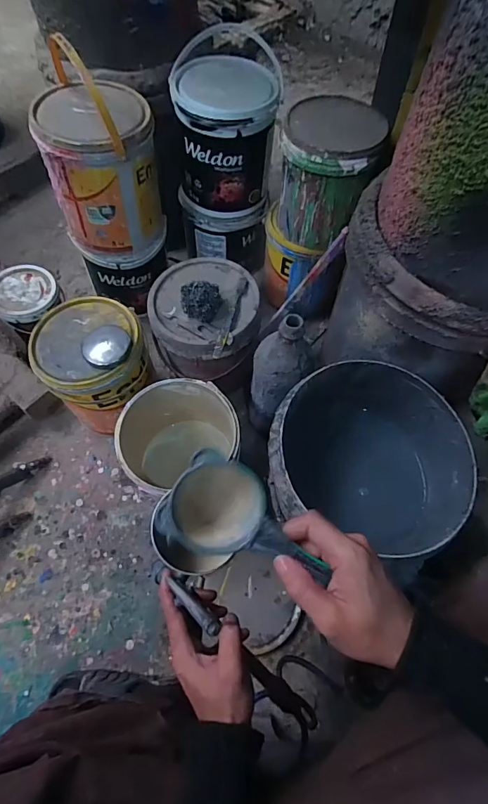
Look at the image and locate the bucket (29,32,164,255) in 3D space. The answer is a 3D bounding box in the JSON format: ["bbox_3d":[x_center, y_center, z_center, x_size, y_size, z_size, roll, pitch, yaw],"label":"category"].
[{"bbox_3d":[-0.230,-0.397,0.662,0.171,0.249,0.167,-5,65,-2],"label":"bucket"}]

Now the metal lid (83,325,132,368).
[{"bbox_3d":[-0.217,-0.088,0.640,0.075,0.020,0.070,-7,65,-3],"label":"metal lid"}]

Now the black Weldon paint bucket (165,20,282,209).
[{"bbox_3d":[-0.032,-0.471,0.721,0.170,0.174,0.166,0,65,0],"label":"black Weldon paint bucket"}]

